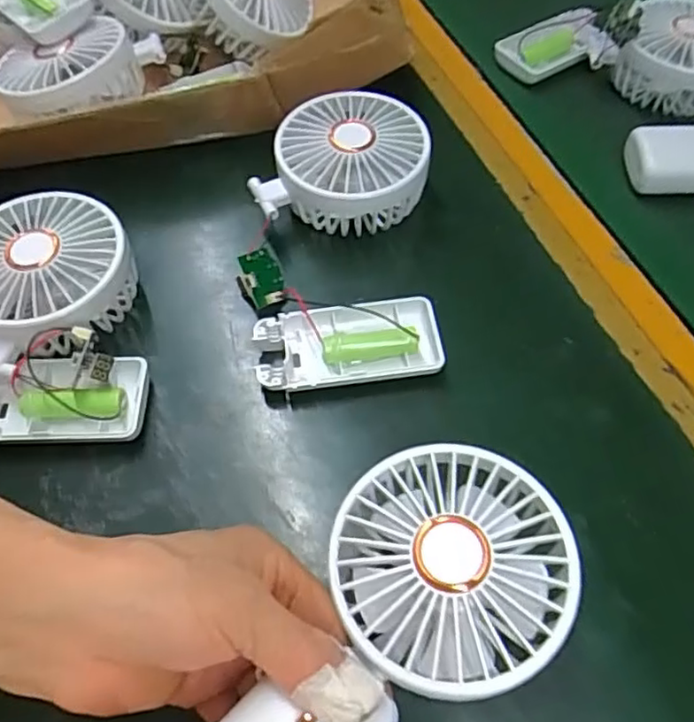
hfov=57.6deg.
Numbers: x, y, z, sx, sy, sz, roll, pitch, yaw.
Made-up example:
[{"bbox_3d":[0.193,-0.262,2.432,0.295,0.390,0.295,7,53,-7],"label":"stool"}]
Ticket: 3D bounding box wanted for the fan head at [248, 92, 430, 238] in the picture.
[{"bbox_3d":[0.000,-0.110,0.372,0.082,0.048,0.088,-1,59,2],"label":"fan head"}]

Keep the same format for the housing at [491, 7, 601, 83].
[{"bbox_3d":[0.152,-0.230,0.462,0.083,0.015,0.041,-27,62,-13],"label":"housing"}]

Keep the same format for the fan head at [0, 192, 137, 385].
[{"bbox_3d":[-0.157,-0.042,0.336,0.088,0.048,0.090,-24,62,-12],"label":"fan head"}]

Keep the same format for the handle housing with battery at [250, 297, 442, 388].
[{"bbox_3d":[0.000,-0.007,0.328,0.094,0.018,0.044,-7,59,-2],"label":"handle housing with battery"}]

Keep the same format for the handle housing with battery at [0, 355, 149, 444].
[{"bbox_3d":[-0.146,0.018,0.309,0.092,0.029,0.044,-3,59,1],"label":"handle housing with battery"}]

